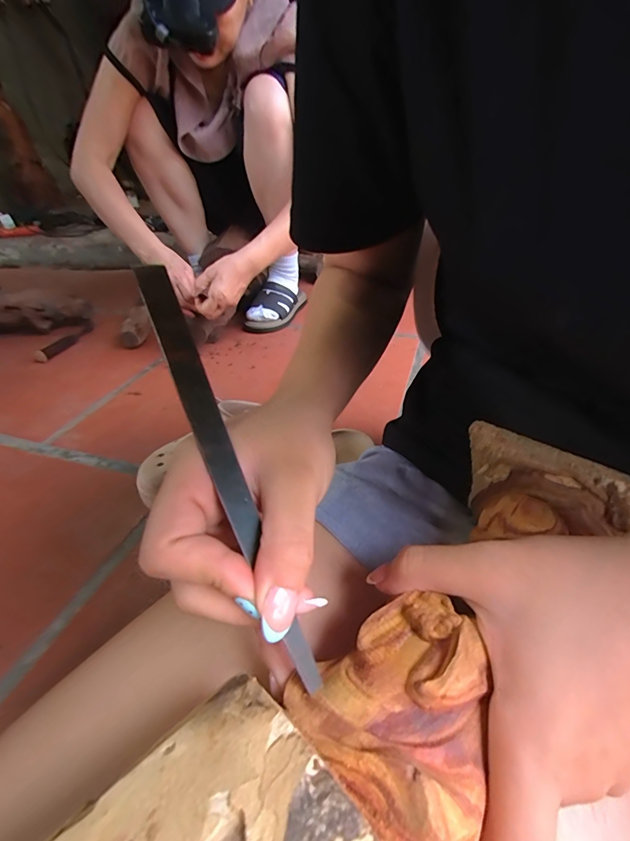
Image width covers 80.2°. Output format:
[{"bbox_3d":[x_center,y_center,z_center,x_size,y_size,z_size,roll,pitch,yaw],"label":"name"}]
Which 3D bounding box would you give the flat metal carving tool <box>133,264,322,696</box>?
[{"bbox_3d":[-0.040,0.014,0.156,0.013,0.005,0.188,-20,79,-21],"label":"flat metal carving tool"}]

